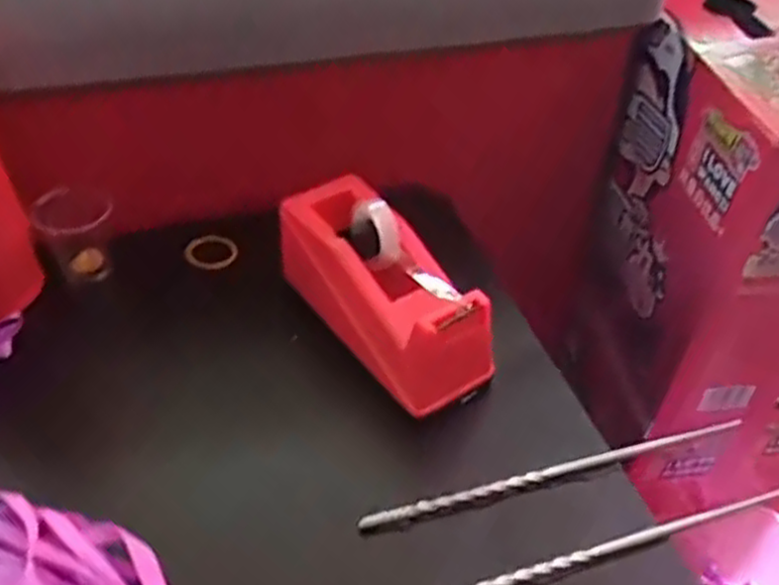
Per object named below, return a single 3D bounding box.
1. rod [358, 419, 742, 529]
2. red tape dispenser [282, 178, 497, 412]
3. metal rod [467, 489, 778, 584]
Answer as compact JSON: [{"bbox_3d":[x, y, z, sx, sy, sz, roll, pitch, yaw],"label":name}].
[{"bbox_3d":[0.091,0.094,0.411,0.218,0.009,0.007,-10,44,-14],"label":"rod"},{"bbox_3d":[-0.002,-0.001,0.462,0.061,0.073,0.157,-26,49,-28],"label":"red tape dispenser"},{"bbox_3d":[0.106,0.125,0.377,0.214,0.012,0.007,-11,44,-15],"label":"metal rod"}]

